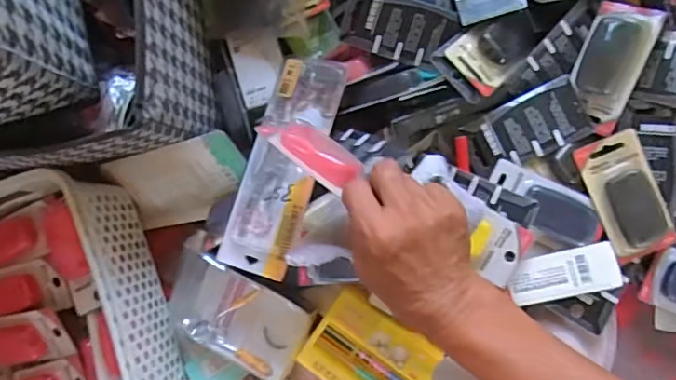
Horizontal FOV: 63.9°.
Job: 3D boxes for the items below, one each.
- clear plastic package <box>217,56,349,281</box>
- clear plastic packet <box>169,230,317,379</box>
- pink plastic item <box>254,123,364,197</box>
[{"bbox_3d":[-0.053,-0.027,0.511,0.073,0.016,0.210,14,82,19],"label":"clear plastic package"},{"bbox_3d":[-0.103,0.121,0.547,0.151,0.032,0.087,28,86,5],"label":"clear plastic packet"},{"bbox_3d":[-0.021,-0.030,0.404,0.080,0.020,0.033,33,87,17],"label":"pink plastic item"}]

